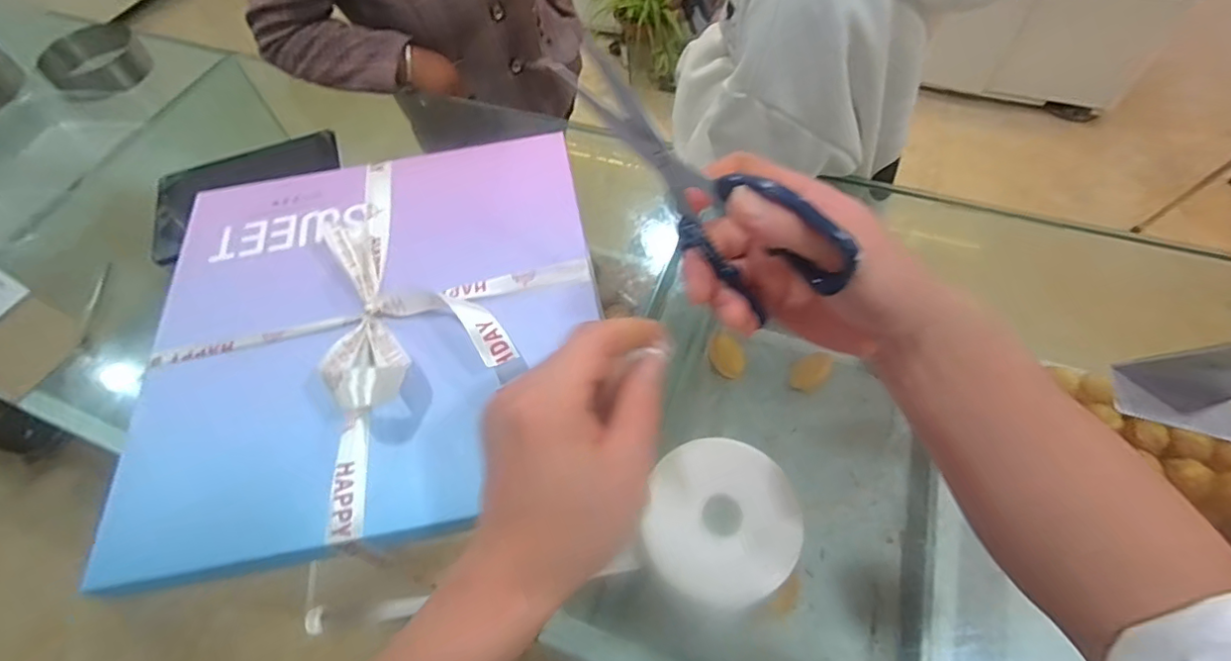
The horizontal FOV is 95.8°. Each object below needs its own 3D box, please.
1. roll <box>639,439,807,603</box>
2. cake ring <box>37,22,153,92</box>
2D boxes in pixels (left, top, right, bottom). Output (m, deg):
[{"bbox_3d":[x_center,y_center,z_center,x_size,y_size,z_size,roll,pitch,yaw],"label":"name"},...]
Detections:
[{"bbox_3d":[0.101,0.176,0.522,0.140,0.023,0.142,-2,59,3],"label":"roll"},{"bbox_3d":[-0.918,-0.475,0.983,0.139,0.067,0.147,-2,59,3],"label":"cake ring"}]

